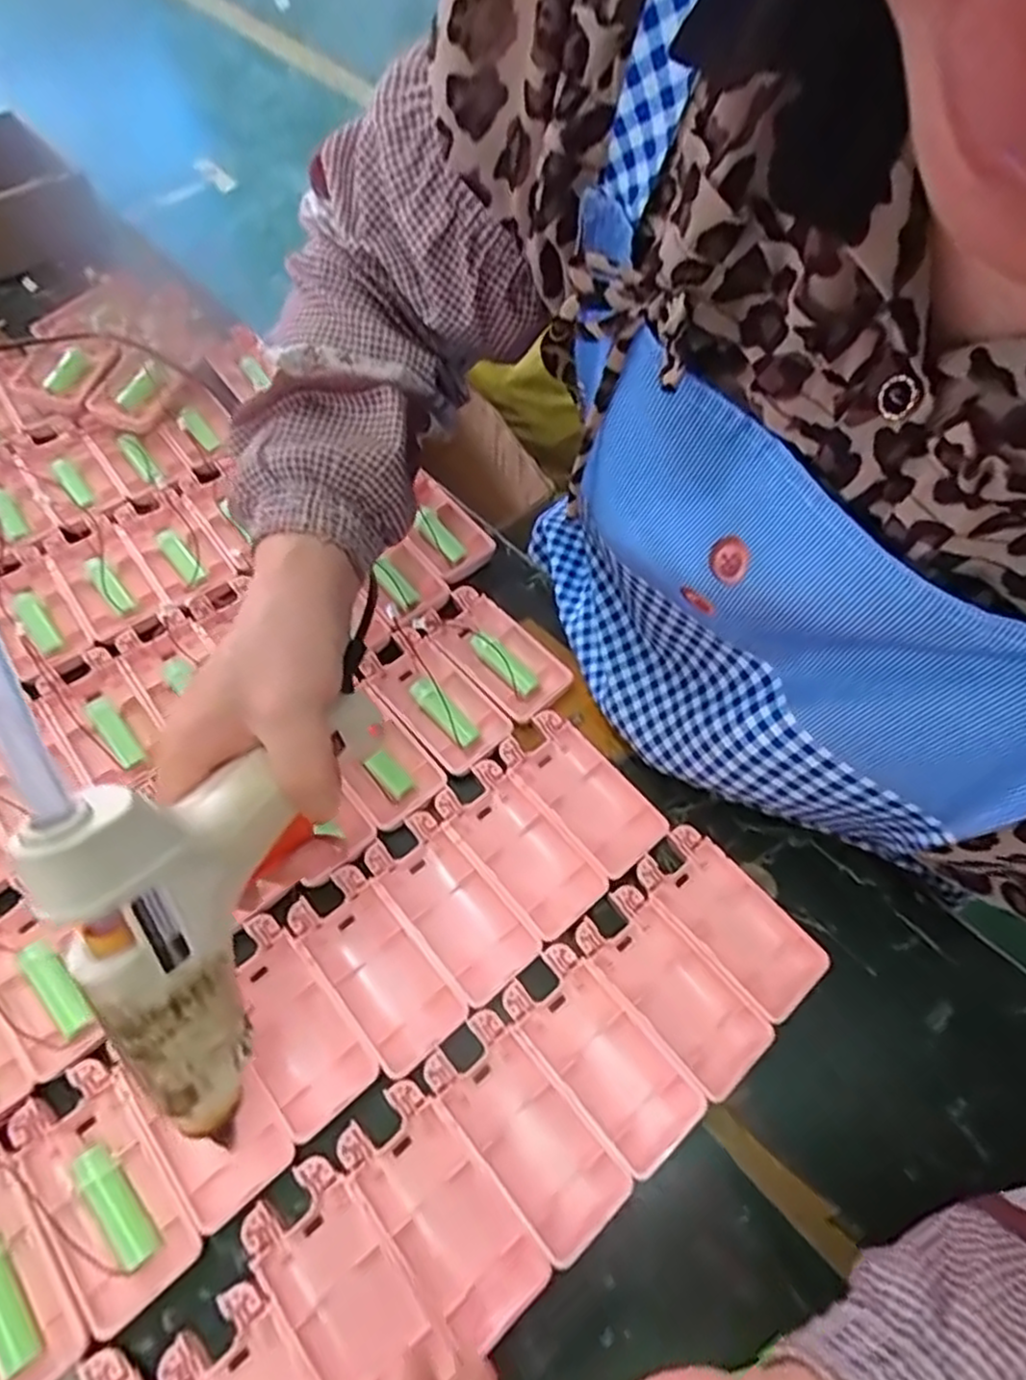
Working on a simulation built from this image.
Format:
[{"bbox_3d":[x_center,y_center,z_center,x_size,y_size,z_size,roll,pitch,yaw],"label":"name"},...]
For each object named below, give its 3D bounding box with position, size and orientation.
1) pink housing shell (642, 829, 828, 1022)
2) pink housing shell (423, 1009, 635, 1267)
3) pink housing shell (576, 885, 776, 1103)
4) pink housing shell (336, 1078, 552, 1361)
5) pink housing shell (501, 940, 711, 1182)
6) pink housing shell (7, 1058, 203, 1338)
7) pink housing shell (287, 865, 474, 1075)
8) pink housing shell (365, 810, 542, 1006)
[{"bbox_3d":[0.108,0.114,0.352,0.048,0.012,0.093,-39,69,-18],"label":"pink housing shell"},{"bbox_3d":[0.005,0.192,0.308,0.044,0.019,0.093,-38,68,-17],"label":"pink housing shell"},{"bbox_3d":[0.075,0.142,0.337,0.045,0.015,0.092,-39,69,-18],"label":"pink housing shell"},{"bbox_3d":[-0.031,0.216,0.294,0.045,0.017,0.093,-37,68,-17],"label":"pink housing shell"},{"bbox_3d":[0.040,0.166,0.322,0.044,0.014,0.093,-38,68,-17],"label":"pink housing shell"},{"bbox_3d":[-0.171,0.207,0.294,0.044,0.017,0.093,-37,68,-17],"label":"pink housing shell"},{"bbox_3d":[-0.067,0.133,0.339,0.046,0.017,0.093,-38,69,-18],"label":"pink housing shell"},{"bbox_3d":[-0.032,0.108,0.353,0.045,0.015,0.092,-38,68,-17],"label":"pink housing shell"}]

